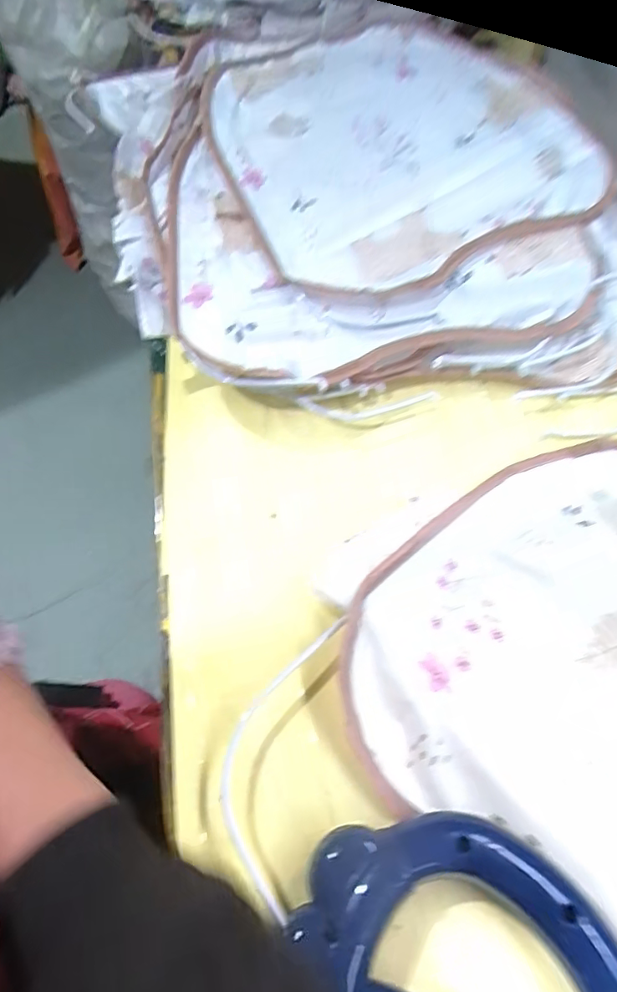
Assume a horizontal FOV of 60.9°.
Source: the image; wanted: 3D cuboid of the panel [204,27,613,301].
[{"bbox_3d":[0.098,-0.345,0.510,0.352,0.049,0.340,-19,63,-14],"label":"panel"}]

